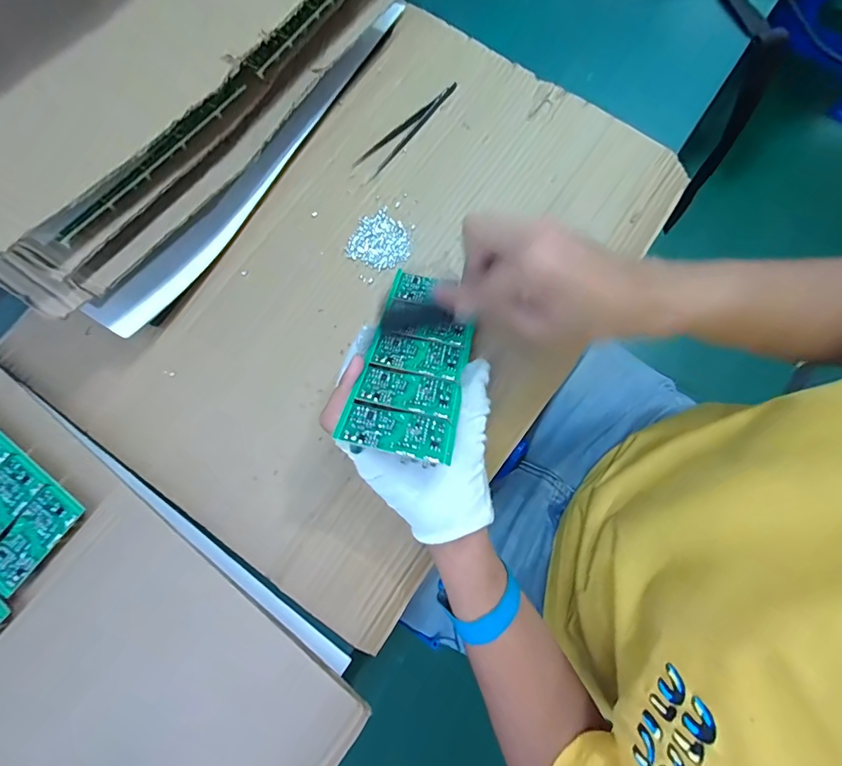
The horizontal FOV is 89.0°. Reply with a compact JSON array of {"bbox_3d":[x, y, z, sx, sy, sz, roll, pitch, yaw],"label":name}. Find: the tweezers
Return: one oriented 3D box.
[{"bbox_3d":[-0.012,-0.243,0.407,0.023,0.008,0.128,43,81,10],"label":"tweezers"}]

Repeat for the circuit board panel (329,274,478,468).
[{"bbox_3d":[-0.001,-0.021,0.314,0.070,0.009,0.169,13,48,3],"label":"circuit board panel"}]

